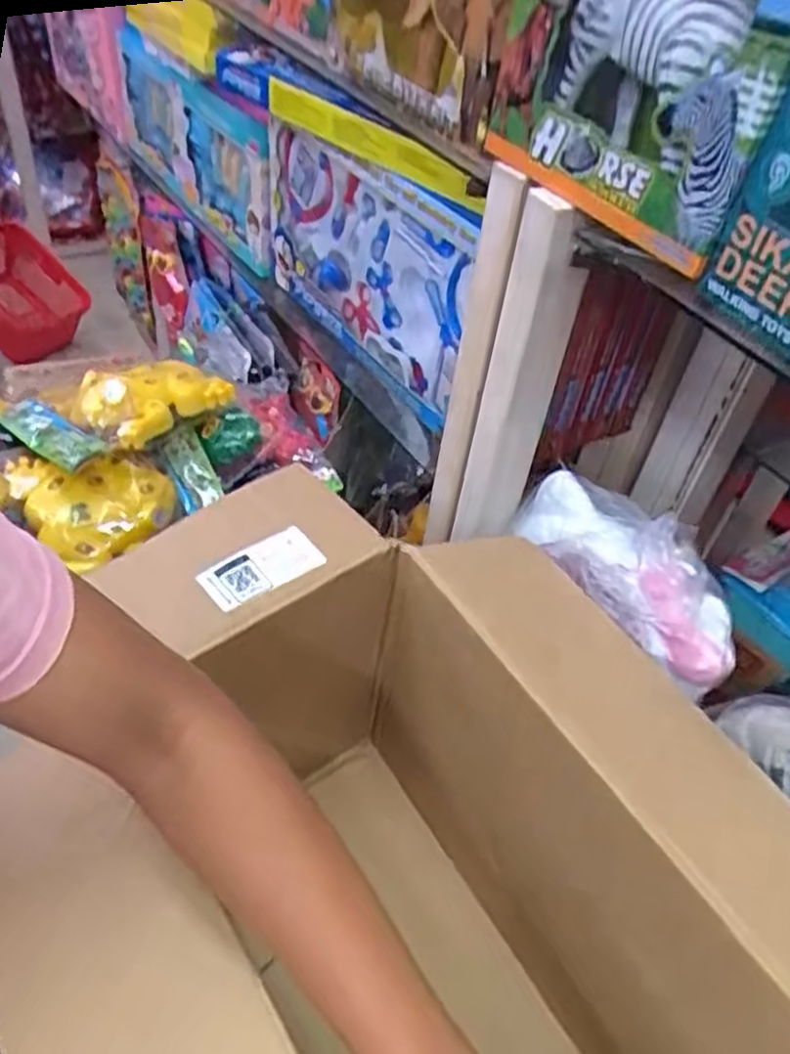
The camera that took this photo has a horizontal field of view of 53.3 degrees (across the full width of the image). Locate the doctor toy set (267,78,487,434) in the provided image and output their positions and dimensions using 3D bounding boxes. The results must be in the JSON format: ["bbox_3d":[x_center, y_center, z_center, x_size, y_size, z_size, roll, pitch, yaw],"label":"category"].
[{"bbox_3d":[-0.050,-0.337,0.950,0.056,0.319,0.431,-24,53,-27],"label":"doctor toy set"}]

